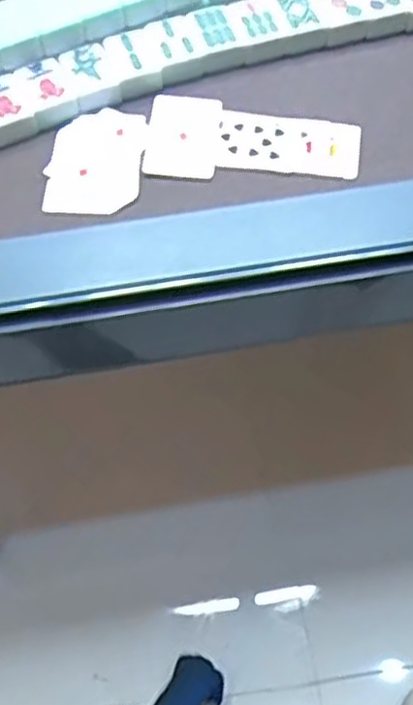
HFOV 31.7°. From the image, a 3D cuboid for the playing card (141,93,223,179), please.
[{"bbox_3d":[-0.020,-0.186,0.623,0.061,0.005,0.086,7,64,-1],"label":"playing card"}]

